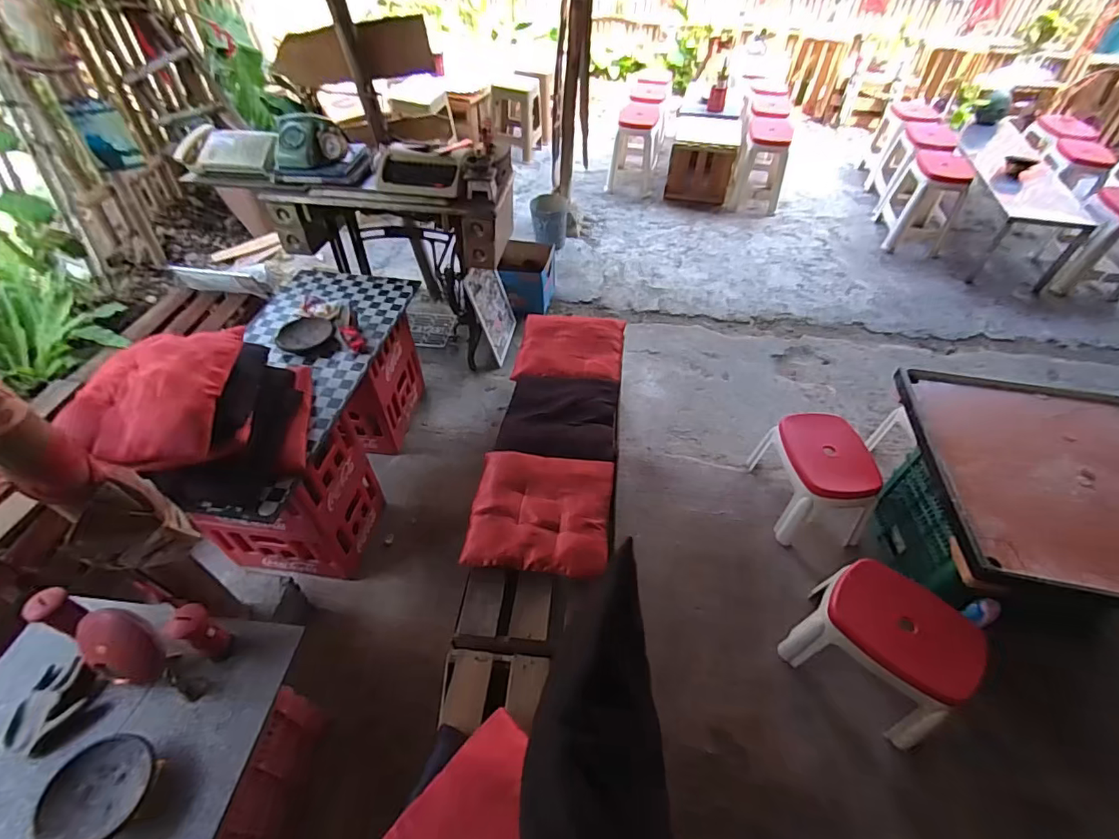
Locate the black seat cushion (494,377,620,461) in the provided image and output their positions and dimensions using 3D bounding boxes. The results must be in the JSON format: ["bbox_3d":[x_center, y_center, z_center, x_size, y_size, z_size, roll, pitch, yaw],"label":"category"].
[{"bbox_3d":[0.005,-0.018,1.468,0.321,0.044,0.293,6,47,4],"label":"black seat cushion"}]

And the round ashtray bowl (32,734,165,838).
[{"bbox_3d":[-0.762,0.619,0.832,0.145,0.059,0.157,1,47,-1],"label":"round ashtray bowl"}]

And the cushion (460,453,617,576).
[{"bbox_3d":[-0.046,0.226,1.268,0.343,0.046,0.326,6,47,3],"label":"cushion"}]

